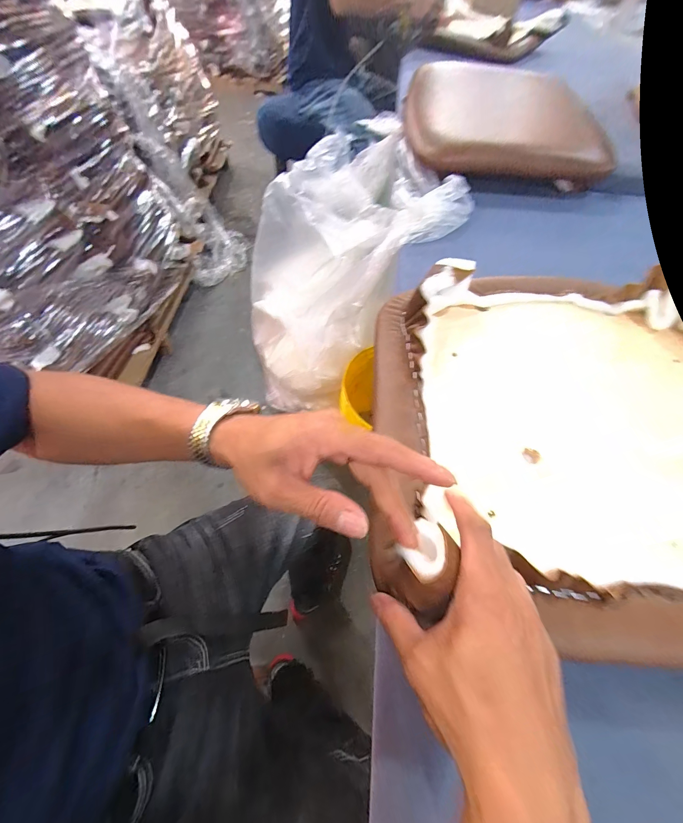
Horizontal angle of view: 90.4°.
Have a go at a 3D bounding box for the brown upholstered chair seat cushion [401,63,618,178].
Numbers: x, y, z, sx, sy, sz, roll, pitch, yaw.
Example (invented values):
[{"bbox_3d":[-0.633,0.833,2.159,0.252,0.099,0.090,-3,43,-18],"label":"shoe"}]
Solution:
[{"bbox_3d":[0.355,-0.657,0.754,0.413,0.087,0.434,-1,57,-4],"label":"brown upholstered chair seat cushion"}]

